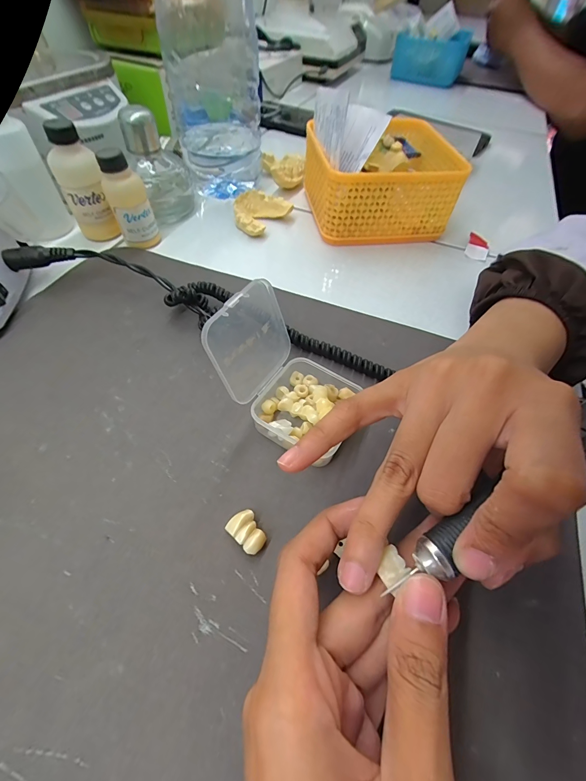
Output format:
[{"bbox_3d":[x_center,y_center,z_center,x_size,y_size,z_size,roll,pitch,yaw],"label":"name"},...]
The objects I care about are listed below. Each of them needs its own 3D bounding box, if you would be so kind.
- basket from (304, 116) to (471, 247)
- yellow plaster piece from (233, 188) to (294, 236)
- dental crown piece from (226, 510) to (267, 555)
[{"bbox_3d":[0.085,-0.217,0.341,0.133,0.065,0.135,-5,55,-7],"label":"basket"},{"bbox_3d":[-0.035,-0.181,0.336,0.048,0.021,0.052,2,55,-3],"label":"yellow plaster piece"},{"bbox_3d":[-0.022,0.071,0.167,0.020,0.007,0.014,39,61,21],"label":"dental crown piece"}]

